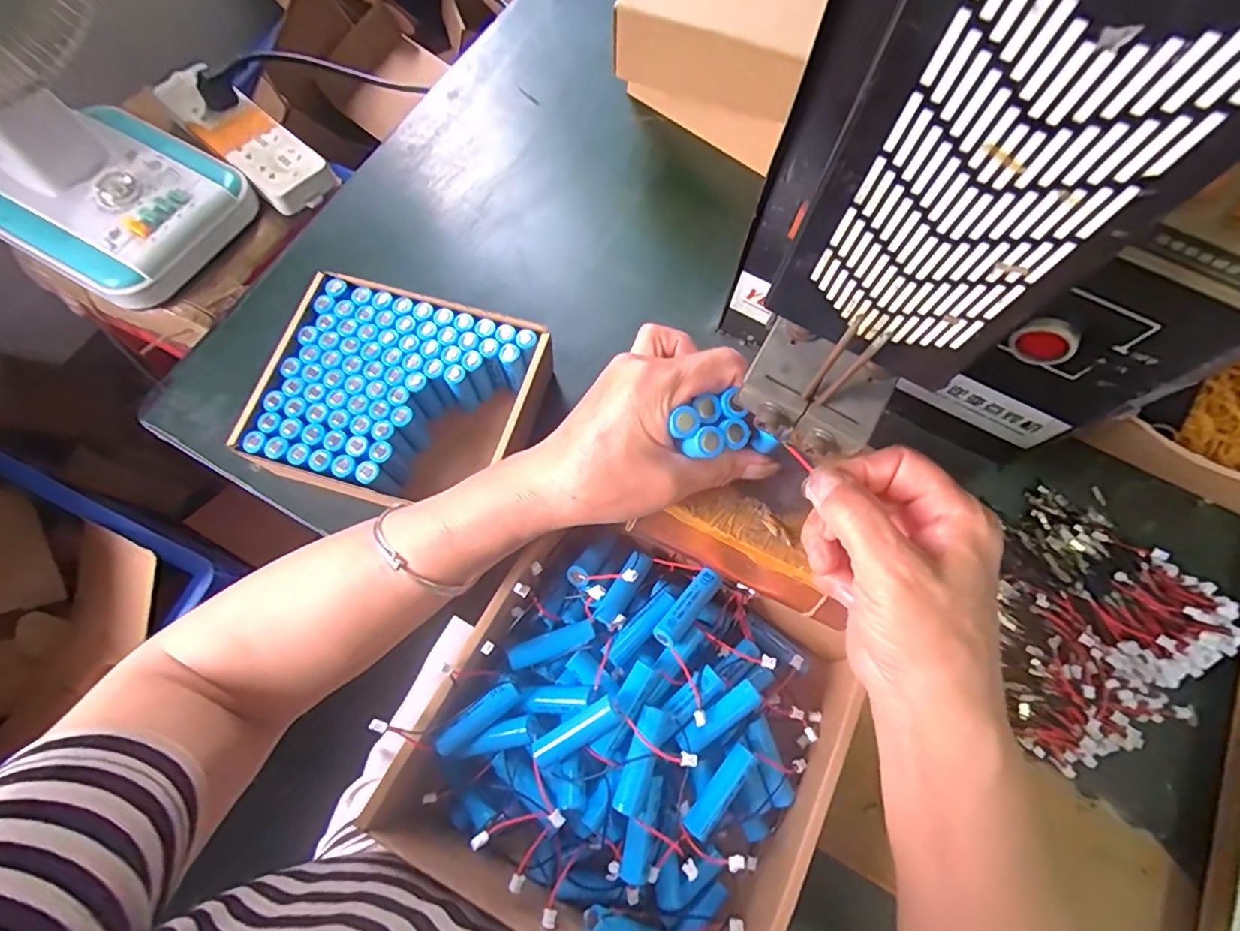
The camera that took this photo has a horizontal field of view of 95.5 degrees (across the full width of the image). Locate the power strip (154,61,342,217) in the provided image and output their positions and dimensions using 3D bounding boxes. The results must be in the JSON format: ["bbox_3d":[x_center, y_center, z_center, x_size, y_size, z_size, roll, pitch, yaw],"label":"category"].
[{"bbox_3d":[-0.457,-0.399,0.672,0.267,0.041,0.080,40,76,11],"label":"power strip"}]

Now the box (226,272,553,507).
[{"bbox_3d":[-0.140,-0.040,0.380,0.165,0.058,0.139,14,72,4],"label":"box"}]

